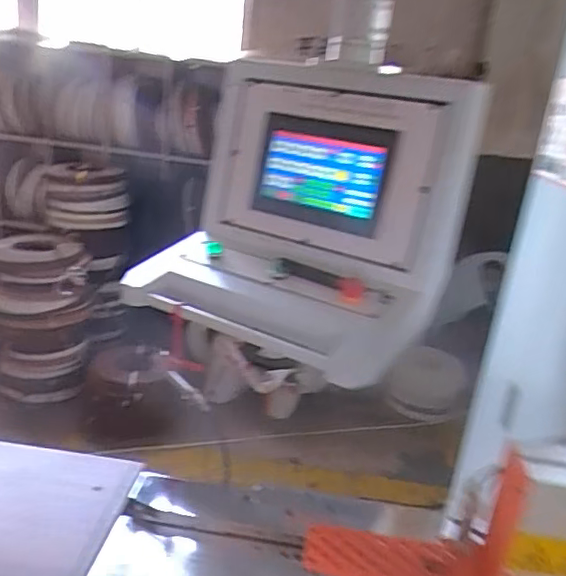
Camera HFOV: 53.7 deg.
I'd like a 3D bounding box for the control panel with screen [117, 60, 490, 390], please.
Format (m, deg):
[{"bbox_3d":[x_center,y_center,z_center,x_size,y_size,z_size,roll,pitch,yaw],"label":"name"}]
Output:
[{"bbox_3d":[0.027,-0.162,0.996,0.520,0.426,0.368,16,22,25],"label":"control panel with screen"}]

